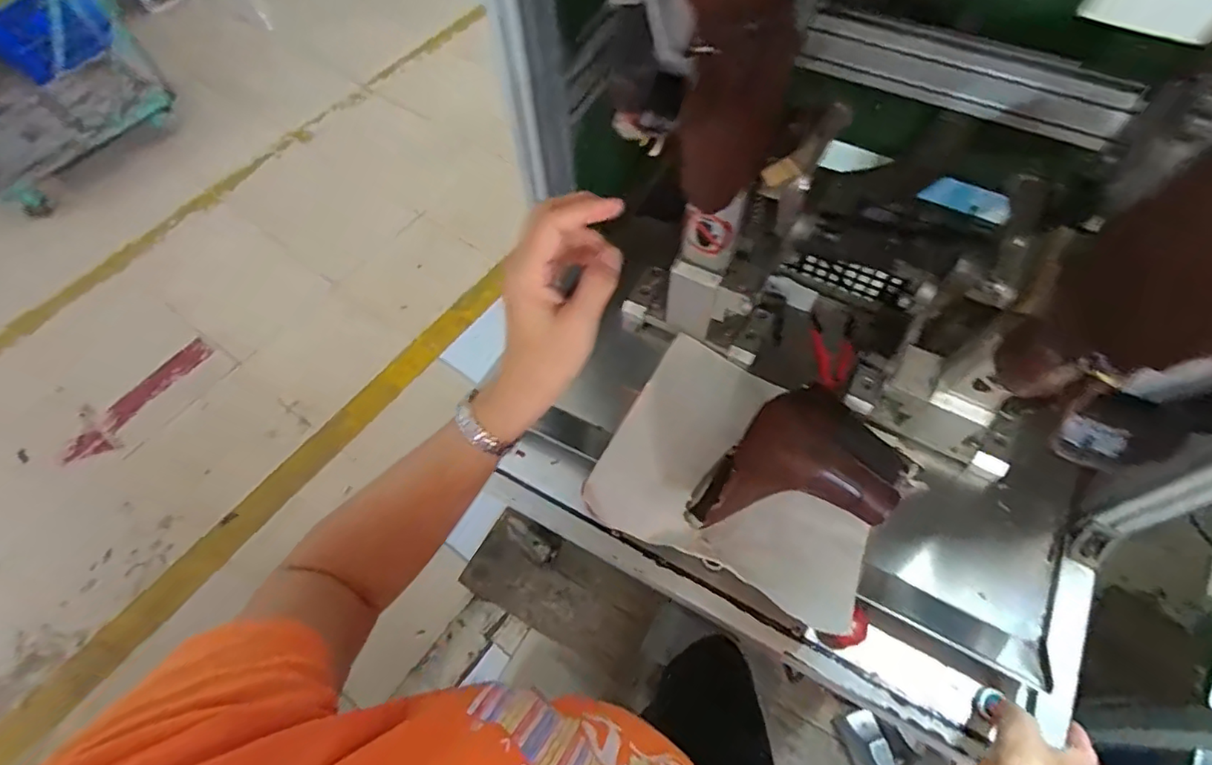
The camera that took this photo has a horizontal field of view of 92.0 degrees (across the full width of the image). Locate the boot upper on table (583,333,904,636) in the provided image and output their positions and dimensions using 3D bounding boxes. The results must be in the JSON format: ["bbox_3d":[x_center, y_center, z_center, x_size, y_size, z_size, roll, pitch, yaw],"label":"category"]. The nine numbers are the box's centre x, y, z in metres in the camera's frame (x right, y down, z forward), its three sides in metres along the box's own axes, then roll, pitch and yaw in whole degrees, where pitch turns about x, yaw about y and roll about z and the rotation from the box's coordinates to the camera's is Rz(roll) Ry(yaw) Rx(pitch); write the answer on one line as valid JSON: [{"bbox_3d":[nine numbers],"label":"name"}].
[{"bbox_3d":[0.207,0.102,0.607,0.236,0.107,0.148,-35,64,-15],"label":"boot upper on table"}]

